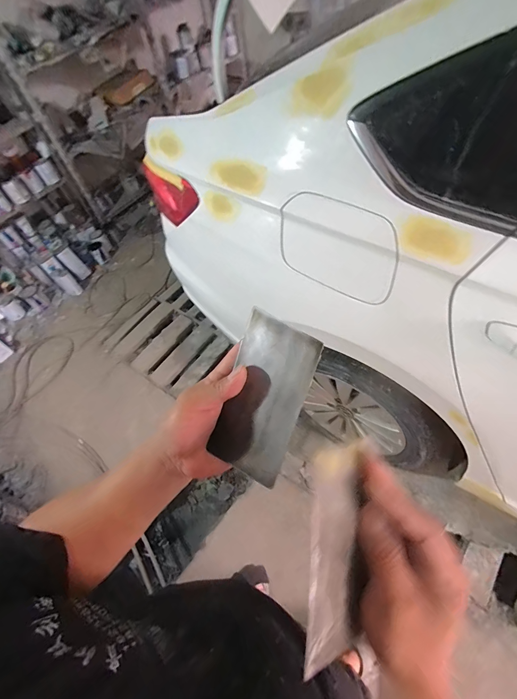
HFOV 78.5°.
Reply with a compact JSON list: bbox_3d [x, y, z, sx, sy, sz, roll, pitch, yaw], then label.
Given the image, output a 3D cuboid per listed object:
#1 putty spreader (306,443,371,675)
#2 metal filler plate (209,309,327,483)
[{"bbox_3d":[0.053,0.130,0.210,0.008,0.057,0.128,-8,75,49],"label":"putty spreader"},{"bbox_3d":[0.004,0.041,0.274,0.073,0.005,0.132,22,94,28],"label":"metal filler plate"}]

